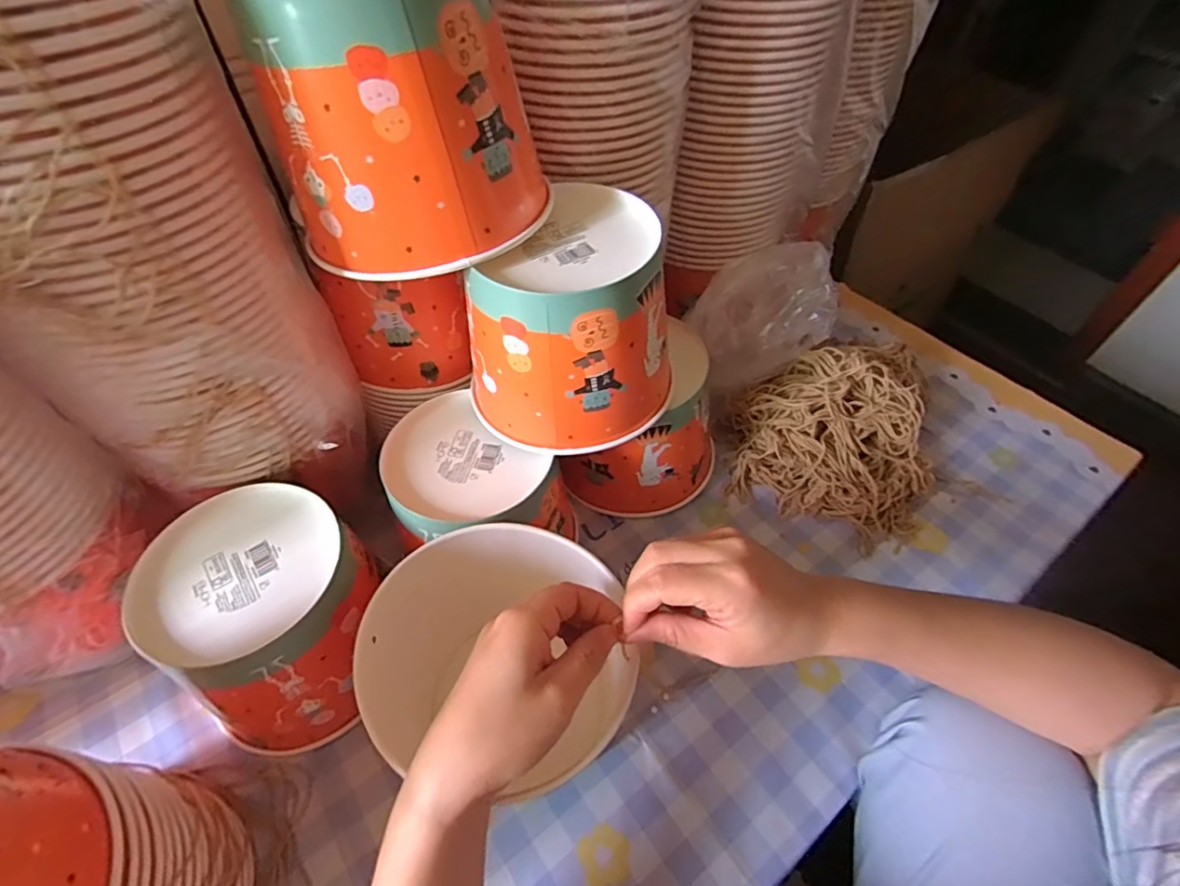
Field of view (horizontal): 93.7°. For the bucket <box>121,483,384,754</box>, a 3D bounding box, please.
[{"bbox_3d":[-0.221,0.122,0.400,0.128,0.114,0.144,-37,61,-26],"label":"bucket"}]

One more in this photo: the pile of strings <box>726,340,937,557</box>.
[{"bbox_3d":[0.238,-0.004,0.545,0.202,0.101,0.152,25,56,18],"label":"pile of strings"}]

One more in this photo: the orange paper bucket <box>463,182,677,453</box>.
[{"bbox_3d":[-0.005,-0.079,0.408,0.126,0.143,0.136,25,56,18],"label":"orange paper bucket"}]

